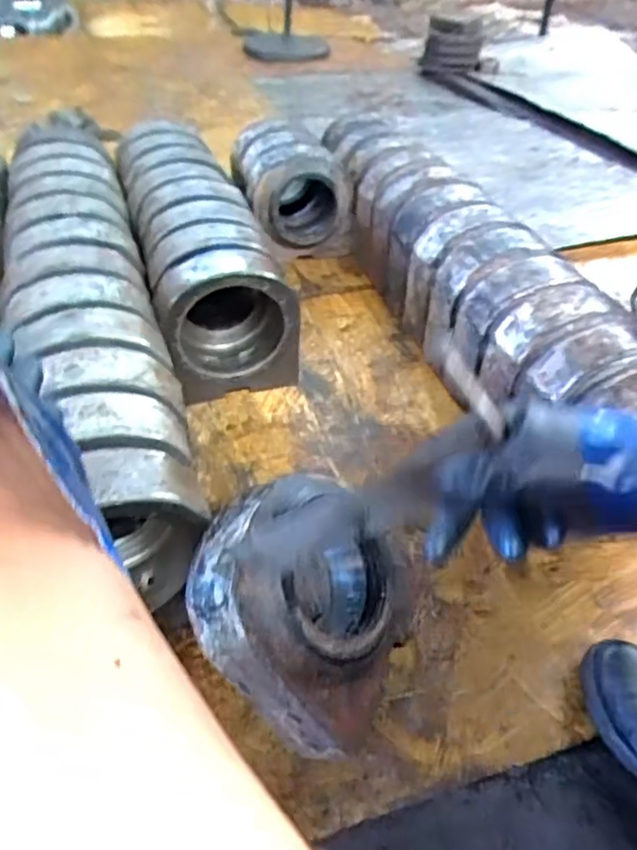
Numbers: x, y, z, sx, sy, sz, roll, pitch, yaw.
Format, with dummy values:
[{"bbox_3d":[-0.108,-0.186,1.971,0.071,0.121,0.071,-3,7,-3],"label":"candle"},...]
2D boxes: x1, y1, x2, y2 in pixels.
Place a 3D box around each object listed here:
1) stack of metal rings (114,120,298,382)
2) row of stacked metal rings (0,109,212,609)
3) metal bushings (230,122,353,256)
[{"bbox_3d":[-0.266,-0.407,1.316,0.223,0.199,0.804,-11,42,-15],"label":"stack of metal rings"},{"bbox_3d":[-0.384,-0.199,1.047,0.210,0.184,1.105,-12,43,-17],"label":"row of stacked metal rings"},{"bbox_3d":[-0.072,-0.581,1.551,0.257,0.228,0.305,-7,41,-10],"label":"metal bushings"}]

